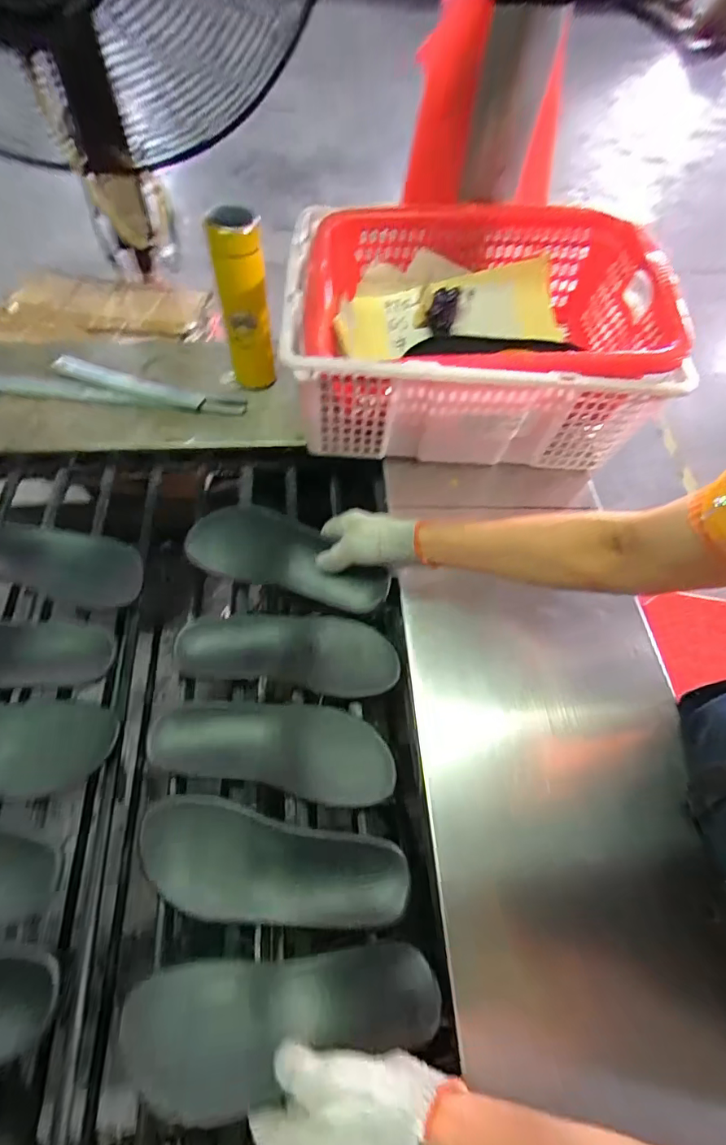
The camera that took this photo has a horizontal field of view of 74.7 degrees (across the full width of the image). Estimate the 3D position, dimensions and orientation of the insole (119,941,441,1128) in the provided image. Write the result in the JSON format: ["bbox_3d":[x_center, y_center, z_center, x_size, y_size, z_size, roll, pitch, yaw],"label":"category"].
[{"bbox_3d":[-0.065,0.365,0.392,0.249,0.050,0.090,-9,62,-3],"label":"insole"}]

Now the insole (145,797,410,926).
[{"bbox_3d":[-0.087,0.272,0.440,0.250,0.023,0.087,10,61,1],"label":"insole"}]

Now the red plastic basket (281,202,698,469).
[{"bbox_3d":[0.144,-0.324,0.670,0.450,0.188,0.318,2,61,-3],"label":"red plastic basket"}]

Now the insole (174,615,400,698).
[{"bbox_3d":[-0.082,0.084,0.547,0.242,0.028,0.089,5,61,-1],"label":"insole"}]

